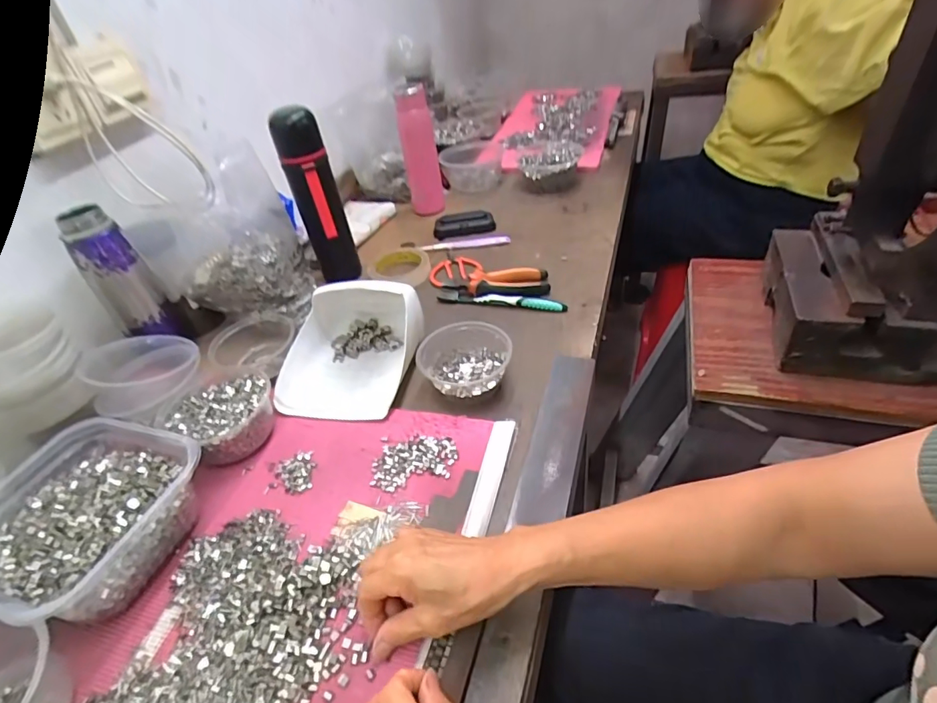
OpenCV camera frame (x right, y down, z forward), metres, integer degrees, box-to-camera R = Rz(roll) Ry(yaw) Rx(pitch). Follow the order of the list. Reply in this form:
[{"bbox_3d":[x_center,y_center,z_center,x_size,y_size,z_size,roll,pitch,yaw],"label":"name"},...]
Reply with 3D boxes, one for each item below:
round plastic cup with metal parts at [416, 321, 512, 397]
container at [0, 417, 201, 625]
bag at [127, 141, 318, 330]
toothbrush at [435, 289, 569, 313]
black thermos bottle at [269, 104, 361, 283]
[{"bbox_3d":[-0.003,0.012,0.583,0.107,0.045,0.096,-6,41,3],"label":"round plastic cup with metal parts"},{"bbox_3d":[-0.351,0.154,0.455,0.173,0.072,0.171,8,43,18],"label":"container"},{"bbox_3d":[-0.320,-0.140,0.680,0.168,0.217,0.117,-1,41,8],"label":"bag"},{"bbox_3d":[0.044,-0.075,0.704,0.186,0.013,0.017,9,43,19],"label":"toothbrush"},{"bbox_3d":[-0.218,-0.214,0.737,0.066,0.251,0.054,-18,42,-11],"label":"black thermos bottle"}]

